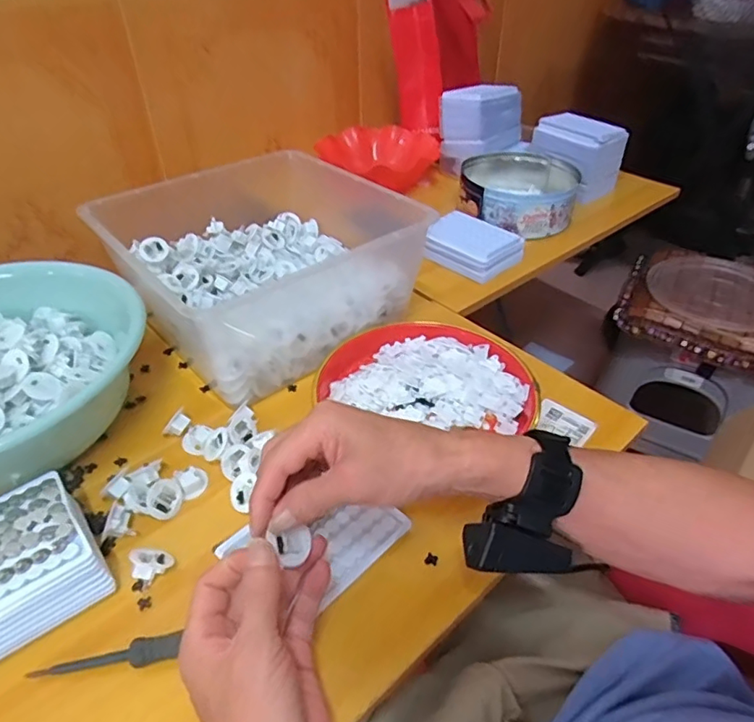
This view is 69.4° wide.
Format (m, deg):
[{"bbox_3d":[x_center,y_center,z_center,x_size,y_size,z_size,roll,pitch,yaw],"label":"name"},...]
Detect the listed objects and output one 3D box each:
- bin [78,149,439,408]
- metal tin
[{"bbox_3d":[-0.157,-0.144,0.677,0.306,0.129,0.370,-29,47,-30],"label":"bin"},{"bbox_3d":[0.231,-0.276,0.894,0.181,0.068,0.171,8,40,11],"label":"metal tin"}]

